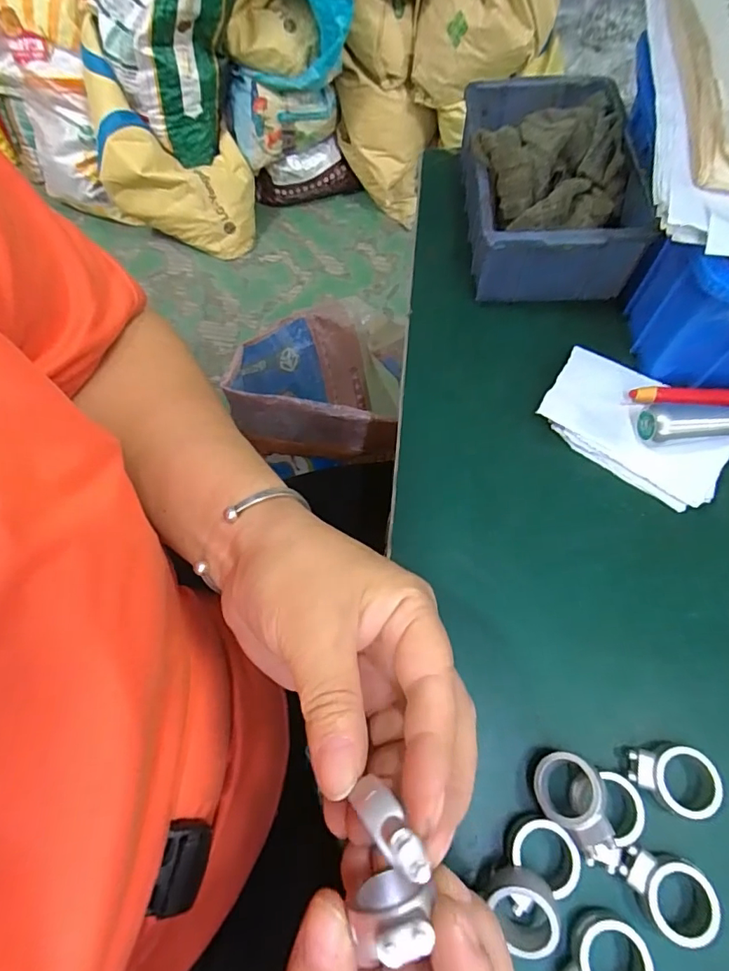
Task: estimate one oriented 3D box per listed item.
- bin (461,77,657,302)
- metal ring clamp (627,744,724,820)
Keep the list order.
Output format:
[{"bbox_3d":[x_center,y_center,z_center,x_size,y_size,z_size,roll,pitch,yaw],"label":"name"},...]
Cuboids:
[{"bbox_3d":[0.111,-0.186,0.302,0.092,0.065,0.142,1,65,2],"label":"bin"},{"bbox_3d":[0.126,0.121,0.201,0.033,0.013,0.024,8,65,6],"label":"metal ring clamp"}]

